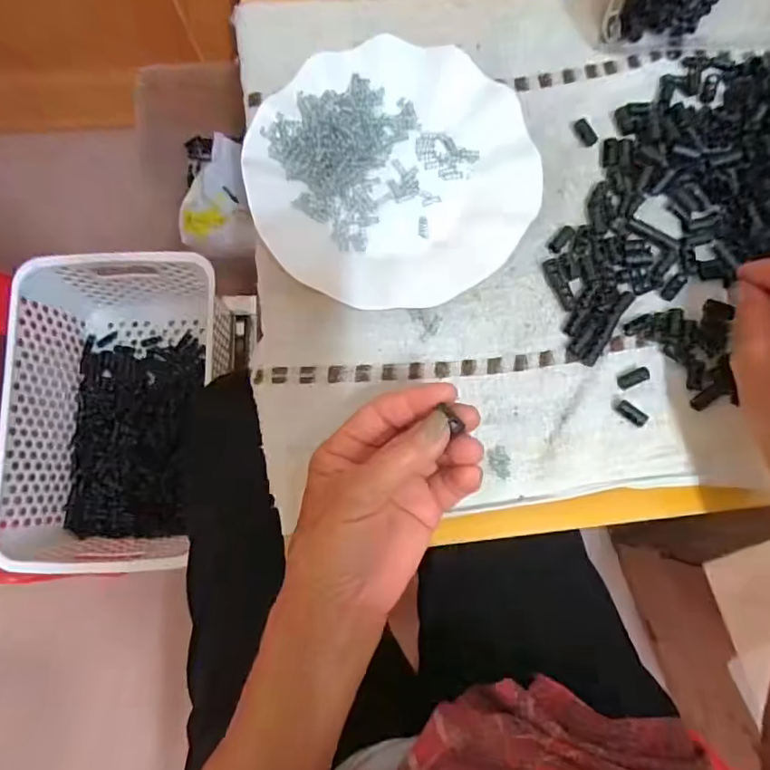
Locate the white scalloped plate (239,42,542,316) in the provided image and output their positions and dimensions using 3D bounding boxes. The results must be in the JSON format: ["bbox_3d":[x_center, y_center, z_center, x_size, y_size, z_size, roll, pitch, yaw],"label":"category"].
[{"bbox_3d":[0.006,-0.138,0.359,0.178,0.023,0.179,0,81,0],"label":"white scalloped plate"}]

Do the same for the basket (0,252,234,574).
[{"bbox_3d":[-0.278,0.032,0.585,0.210,0.111,0.316,-2,81,0],"label":"basket"}]

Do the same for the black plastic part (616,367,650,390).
[{"bbox_3d":[0.159,-0.005,0.344,0.021,0.004,0.009,-23,81,-3],"label":"black plastic part"}]

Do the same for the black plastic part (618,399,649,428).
[{"bbox_3d":[0.155,0.018,0.338,0.019,0.005,0.009,43,84,7],"label":"black plastic part"}]

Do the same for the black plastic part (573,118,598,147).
[{"bbox_3d":[0.138,-0.174,0.372,0.010,0.004,0.021,-26,81,-3],"label":"black plastic part"}]

